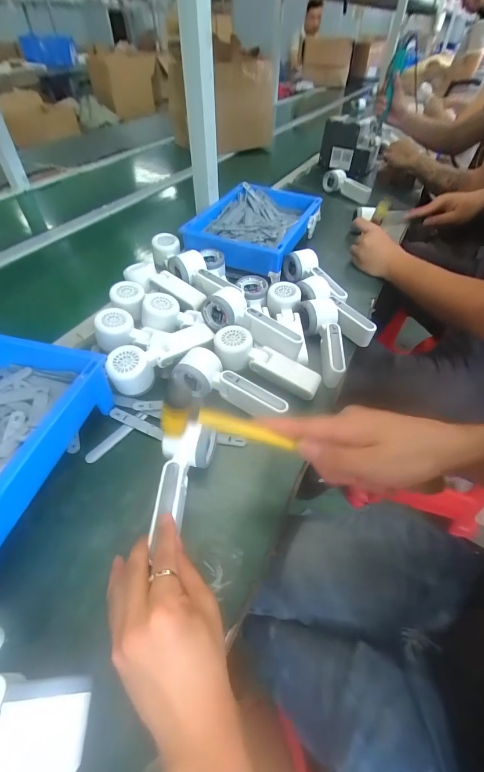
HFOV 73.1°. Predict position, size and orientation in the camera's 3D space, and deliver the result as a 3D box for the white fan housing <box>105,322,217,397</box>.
[{"bbox_3d":[-0.116,-0.047,0.484,0.166,0.049,0.061,-29,55,-25],"label":"white fan housing"}]

